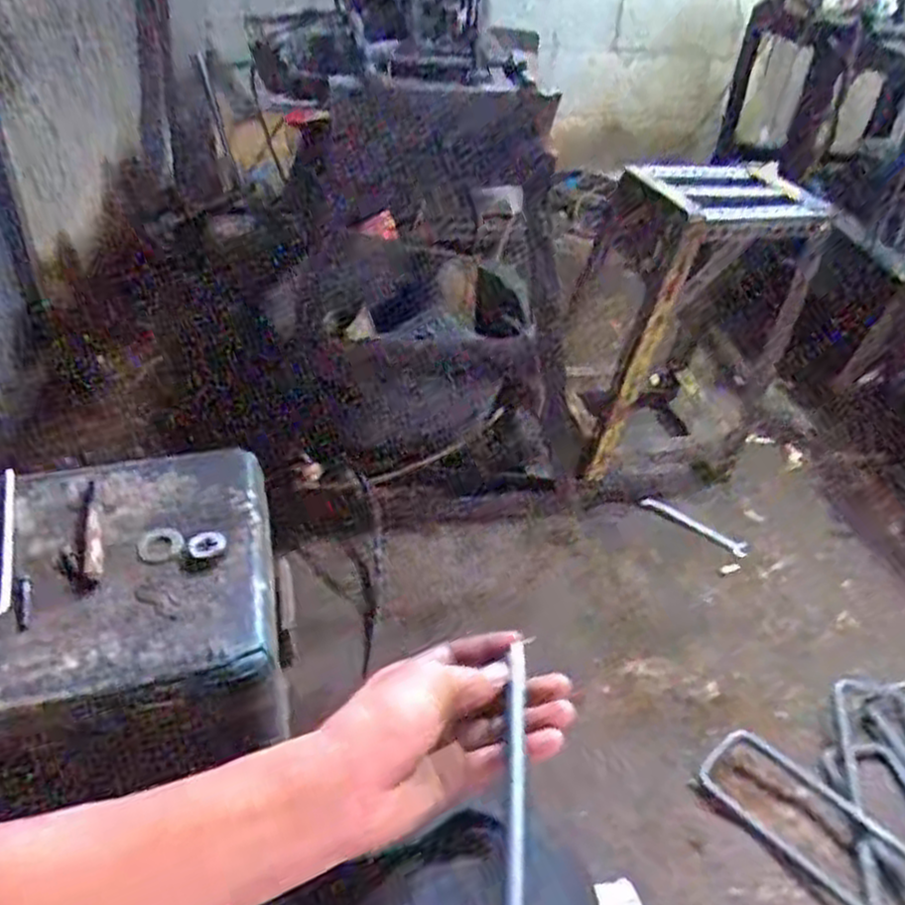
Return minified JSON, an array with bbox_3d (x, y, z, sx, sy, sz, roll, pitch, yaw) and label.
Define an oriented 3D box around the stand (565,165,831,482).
[{"bbox_3d":[0.408,-0.249,1.402,0.370,0.482,0.306,-6,37,-14],"label":"stand"}]

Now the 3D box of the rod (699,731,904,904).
[{"bbox_3d":[0.511,0.502,0.944,0.426,0.011,0.138,31,47,31],"label":"rod"}]

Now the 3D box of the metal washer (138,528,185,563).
[{"bbox_3d":[-0.295,0.094,0.789,0.044,0.004,0.047,-5,51,7],"label":"metal washer"}]

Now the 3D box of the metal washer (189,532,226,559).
[{"bbox_3d":[-0.244,0.091,0.777,0.036,0.007,0.032,-30,57,-9],"label":"metal washer"}]

